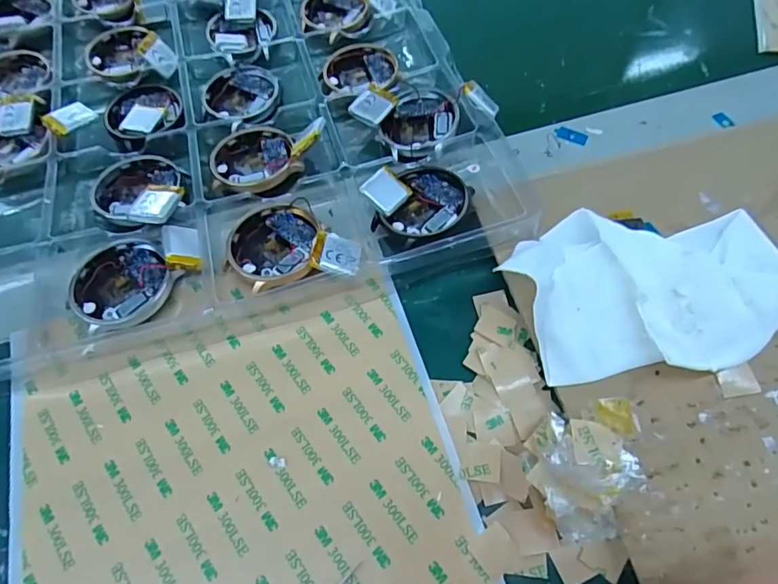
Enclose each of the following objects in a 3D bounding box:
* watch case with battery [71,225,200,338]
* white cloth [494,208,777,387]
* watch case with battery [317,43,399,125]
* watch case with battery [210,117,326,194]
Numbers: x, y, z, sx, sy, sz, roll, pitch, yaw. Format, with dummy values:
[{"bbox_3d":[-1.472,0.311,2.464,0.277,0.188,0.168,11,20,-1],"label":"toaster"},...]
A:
[{"bbox_3d":[-0.114,-0.008,0.234,0.057,0.015,0.043,-23,61,-11],"label":"watch case with battery"},{"bbox_3d":[0.112,-0.001,0.216,0.115,0.022,0.072,-2,60,1],"label":"white cloth"},{"bbox_3d":[-0.017,-0.121,0.294,0.043,0.013,0.072,-4,60,0],"label":"watch case with battery"},{"bbox_3d":[-0.063,-0.075,0.266,0.059,0.022,0.044,-5,60,-1],"label":"watch case with battery"}]

